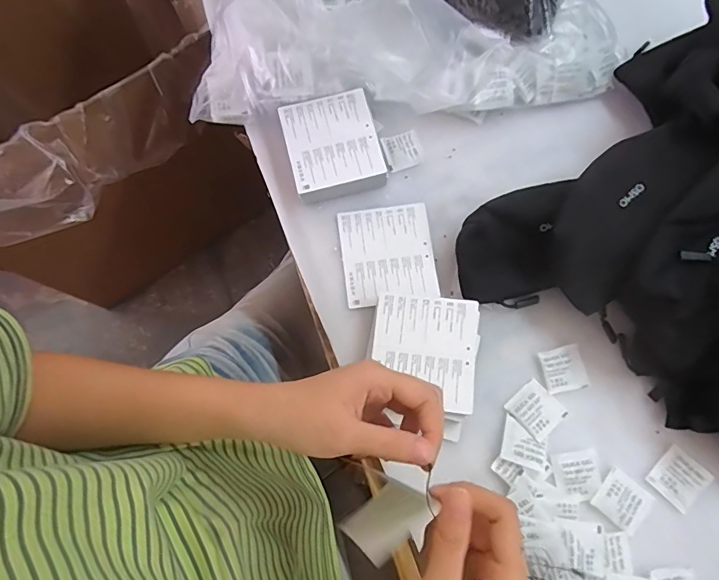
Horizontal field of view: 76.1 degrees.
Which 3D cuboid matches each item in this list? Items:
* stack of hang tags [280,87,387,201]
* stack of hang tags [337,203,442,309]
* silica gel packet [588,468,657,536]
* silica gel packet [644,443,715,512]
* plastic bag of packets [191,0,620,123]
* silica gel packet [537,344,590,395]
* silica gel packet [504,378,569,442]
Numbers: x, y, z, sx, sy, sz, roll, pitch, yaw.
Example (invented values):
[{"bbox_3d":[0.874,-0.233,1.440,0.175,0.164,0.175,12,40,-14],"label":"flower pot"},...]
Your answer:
[{"bbox_3d":[-0.027,-0.146,0.470,0.090,0.032,0.097,-15,75,-2],"label":"stack of hang tags"},{"bbox_3d":[0.028,-0.036,0.455,0.090,0.004,0.098,-8,74,0],"label":"stack of hang tags"},{"bbox_3d":[0.224,0.179,0.391,0.042,0.004,0.039,40,79,12],"label":"silica gel packet"},{"bbox_3d":[0.275,0.162,0.394,0.043,0.004,0.040,-43,77,-9],"label":"silica gel packet"},{"bbox_3d":[0.050,-0.345,0.490,0.433,0.101,0.320,0,74,2],"label":"plastic bag of packets"},{"bbox_3d":[0.186,0.072,0.420,0.038,0.004,0.039,-10,74,-1],"label":"silica gel packet"},{"bbox_3d":[0.158,0.107,0.409,0.039,0.007,0.042,-40,77,-9],"label":"silica gel packet"}]

